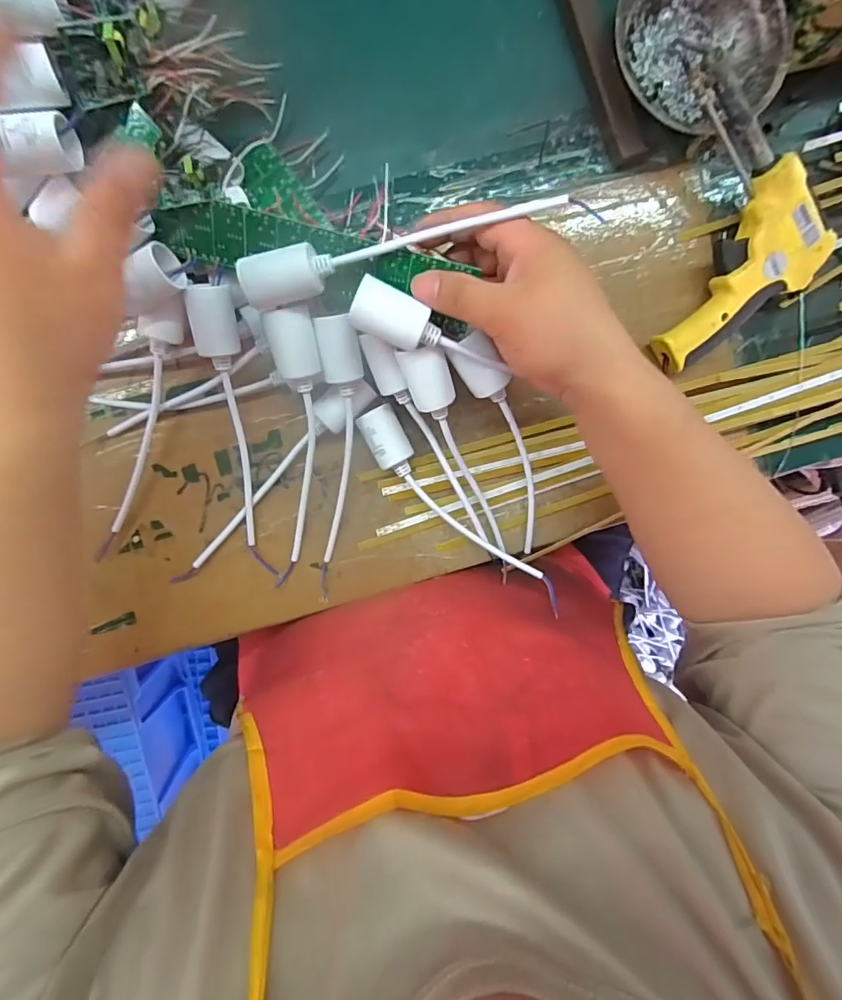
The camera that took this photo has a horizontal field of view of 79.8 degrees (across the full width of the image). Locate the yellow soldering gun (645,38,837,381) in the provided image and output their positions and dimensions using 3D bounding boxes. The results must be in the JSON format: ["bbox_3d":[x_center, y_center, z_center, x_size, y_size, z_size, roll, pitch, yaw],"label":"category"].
[{"bbox_3d":[0.240,-0.207,0.377,0.124,0.050,0.196,-6,97,-6],"label":"yellow soldering gun"}]

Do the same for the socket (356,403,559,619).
[{"bbox_3d":[0.029,0.008,0.382,0.200,0.035,0.033,44,90,-9],"label":"socket"}]

